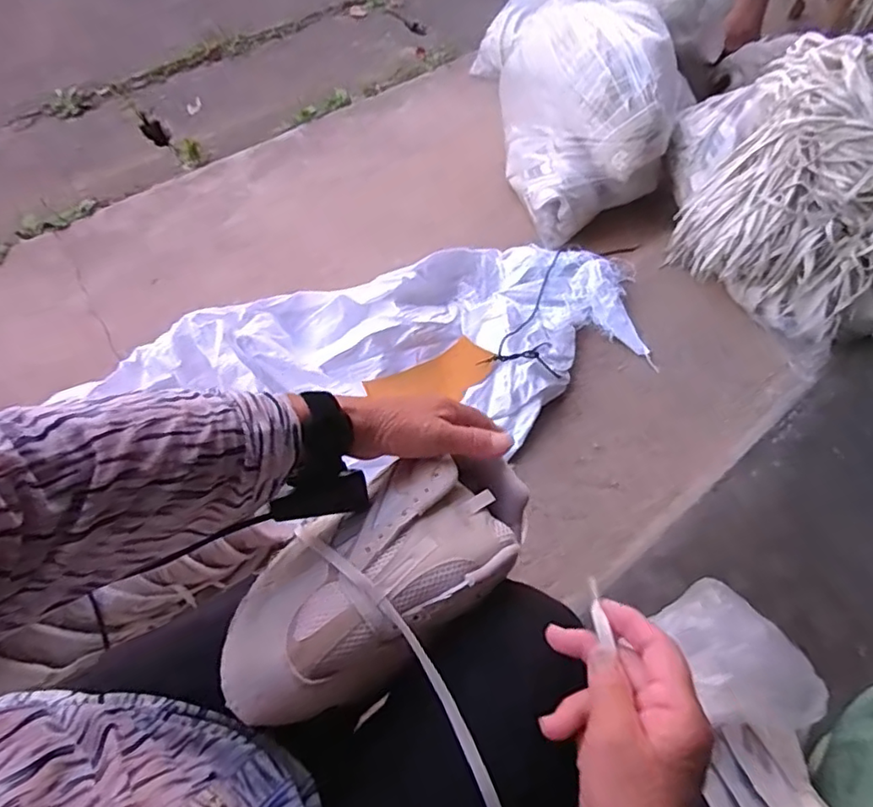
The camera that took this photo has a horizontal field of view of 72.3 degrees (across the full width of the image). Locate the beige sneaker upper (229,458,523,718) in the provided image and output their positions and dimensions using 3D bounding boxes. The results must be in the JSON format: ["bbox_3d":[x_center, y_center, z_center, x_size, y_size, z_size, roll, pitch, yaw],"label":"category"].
[{"bbox_3d":[-0.039,0.119,0.431,0.242,0.064,0.116,-34,64,-19],"label":"beige sneaker upper"}]

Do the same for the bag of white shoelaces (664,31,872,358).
[{"bbox_3d":[0.678,-0.388,1.084,0.403,0.311,0.532,-37,69,-21],"label":"bag of white shoelaces"}]

